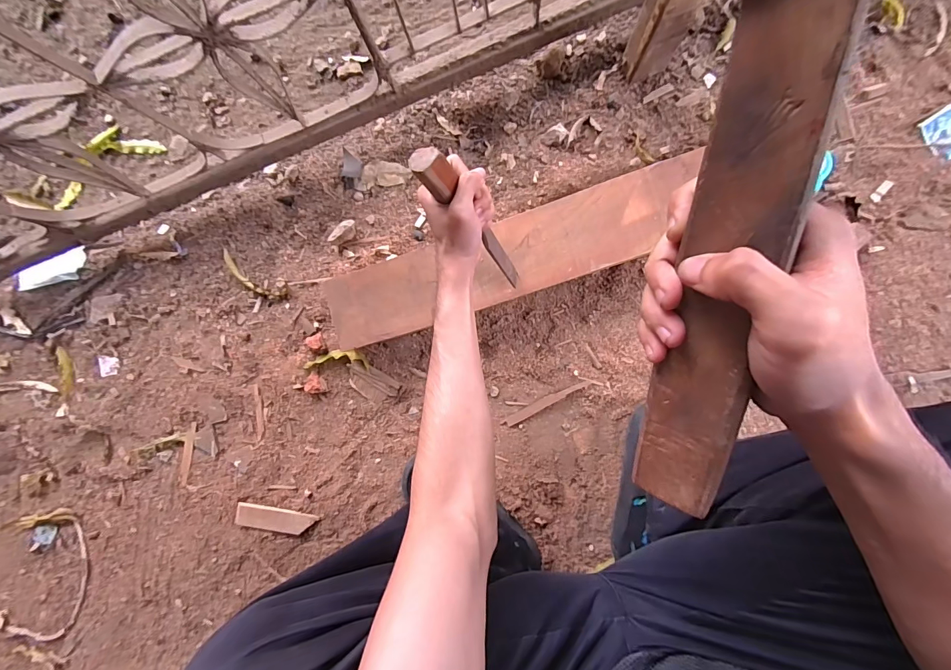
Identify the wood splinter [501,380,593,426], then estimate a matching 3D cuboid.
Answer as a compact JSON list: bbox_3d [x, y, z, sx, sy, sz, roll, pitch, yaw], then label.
[{"bbox_3d":[0.112,0.106,0.634,0.150,0.005,0.016,-29,86,5],"label":"wood splinter"}]

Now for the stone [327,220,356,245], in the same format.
[{"bbox_3d":[-0.228,-0.174,0.679,0.051,0.028,0.031,-19,86,5],"label":"stone"}]

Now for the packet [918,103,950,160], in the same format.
[{"bbox_3d":[0.686,-0.295,0.575,0.054,0.009,0.068,-29,86,5],"label":"packet"}]

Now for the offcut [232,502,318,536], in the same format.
[{"bbox_3d":[-0.332,0.307,0.661,0.136,0.013,0.040,8,89,6],"label":"offcut"}]

